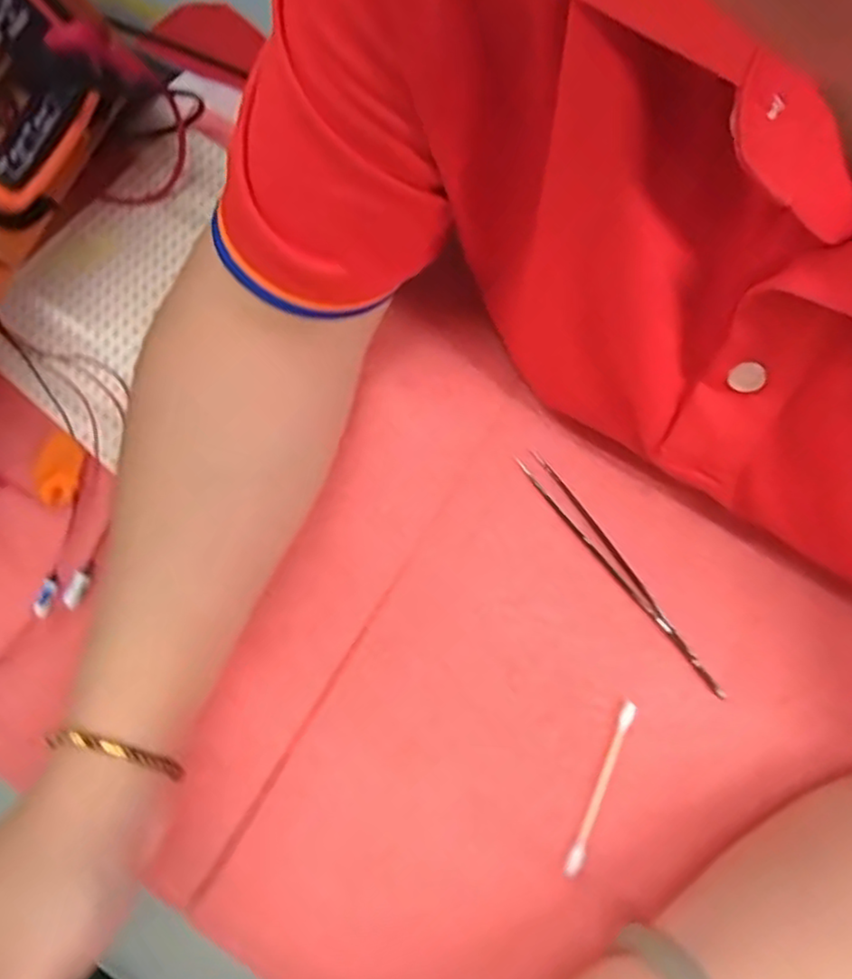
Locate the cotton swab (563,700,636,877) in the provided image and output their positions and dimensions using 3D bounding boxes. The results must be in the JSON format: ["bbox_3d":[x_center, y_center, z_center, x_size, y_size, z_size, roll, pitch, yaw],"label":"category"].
[{"bbox_3d":[0.074,0.125,0.277,0.006,0.004,0.073,24,77,8],"label":"cotton swab"}]

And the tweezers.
[{"bbox_3d":[0.089,0.036,0.302,0.012,0.004,0.134,-36,77,-7],"label":"tweezers"}]

